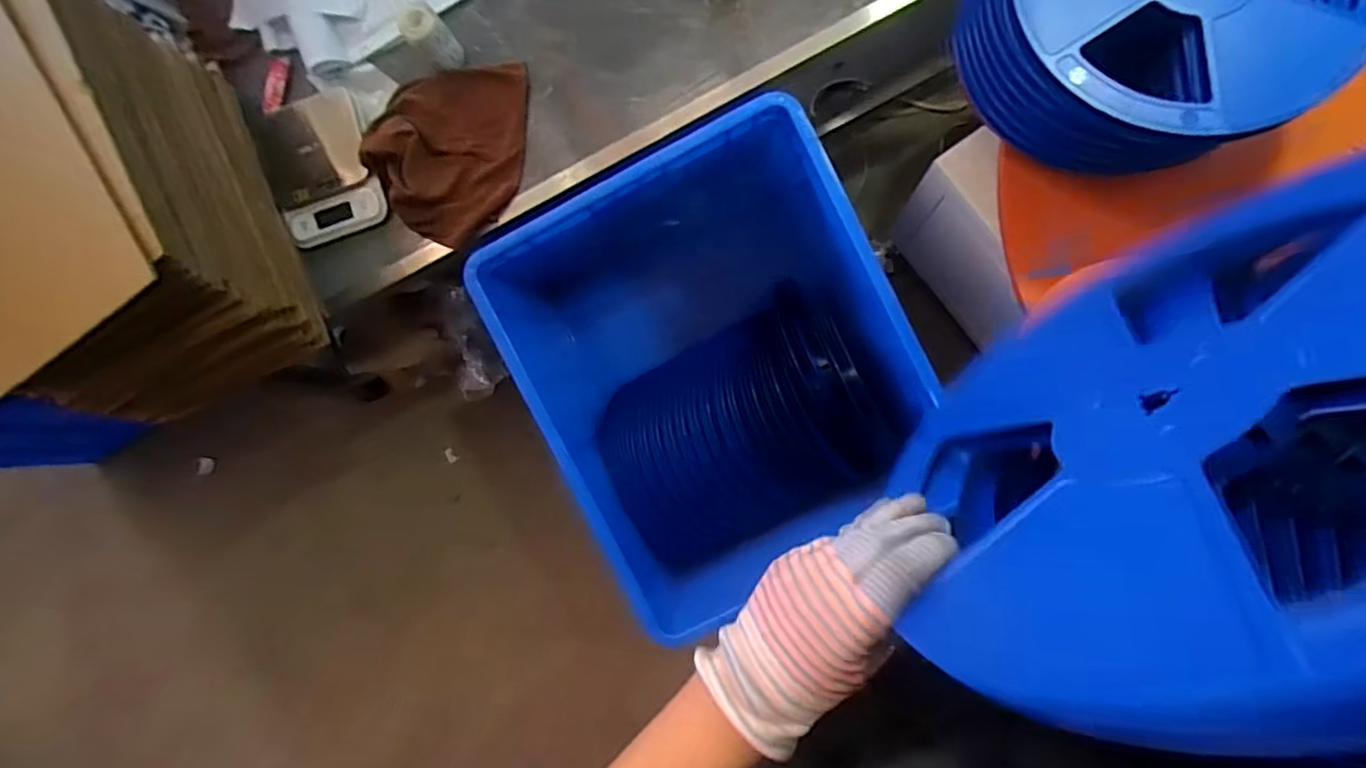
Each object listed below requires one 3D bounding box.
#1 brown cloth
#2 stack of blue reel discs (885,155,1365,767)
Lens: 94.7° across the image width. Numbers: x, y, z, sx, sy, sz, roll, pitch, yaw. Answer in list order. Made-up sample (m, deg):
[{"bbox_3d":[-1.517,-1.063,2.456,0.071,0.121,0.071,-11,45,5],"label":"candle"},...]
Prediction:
[{"bbox_3d":[-0.319,-0.320,0.841,0.196,0.053,0.253,6,86,8],"label":"brown cloth"},{"bbox_3d":[0.247,0.018,0.293,0.077,0.298,0.315,40,103,-16],"label":"stack of blue reel discs"}]

